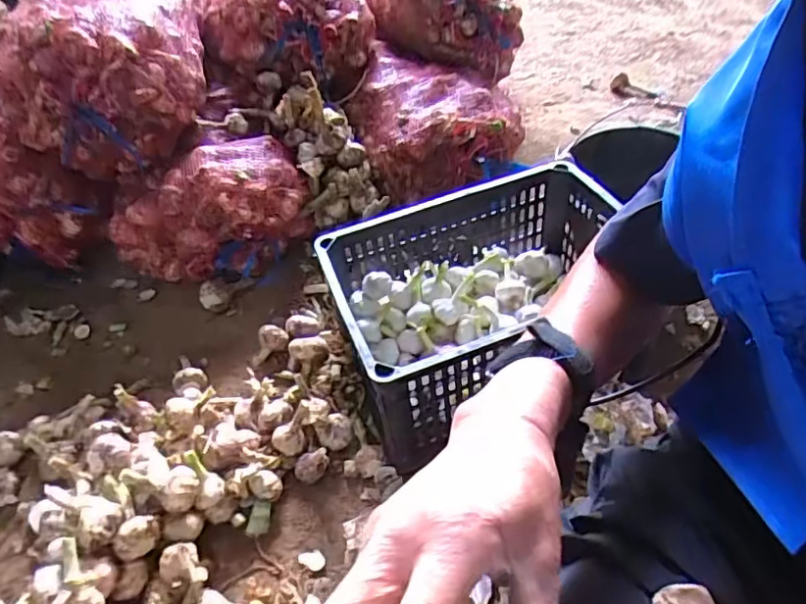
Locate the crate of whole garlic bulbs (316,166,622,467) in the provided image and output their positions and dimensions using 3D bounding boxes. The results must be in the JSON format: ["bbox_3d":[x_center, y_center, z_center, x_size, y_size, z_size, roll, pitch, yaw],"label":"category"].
[{"bbox_3d":[0.125,-0.004,0.868,0.445,0.204,0.300,-18,49,-14],"label":"crate of whole garlic bulbs"}]

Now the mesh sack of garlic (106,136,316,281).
[{"bbox_3d":[-0.348,-0.154,1.052,0.331,0.204,0.152,-27,54,-23],"label":"mesh sack of garlic"}]

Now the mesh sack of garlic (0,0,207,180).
[{"bbox_3d":[-0.540,-0.468,1.076,0.301,0.256,0.445,-5,48,-2],"label":"mesh sack of garlic"}]

